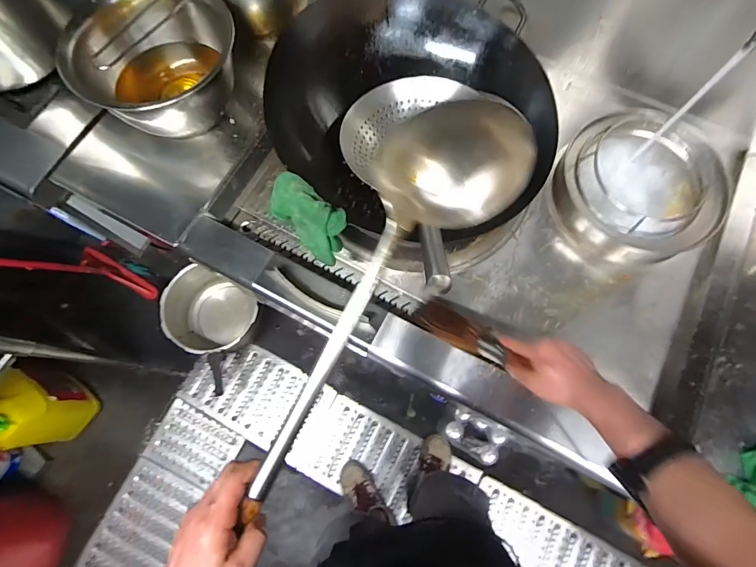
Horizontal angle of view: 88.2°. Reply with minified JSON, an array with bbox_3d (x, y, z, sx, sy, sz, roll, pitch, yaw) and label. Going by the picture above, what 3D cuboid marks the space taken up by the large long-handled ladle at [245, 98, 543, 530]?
[{"bbox_3d":[-0.009,0.031,0.378,0.113,0.092,0.425,33,96,8],"label":"large long-handled ladle"}]

